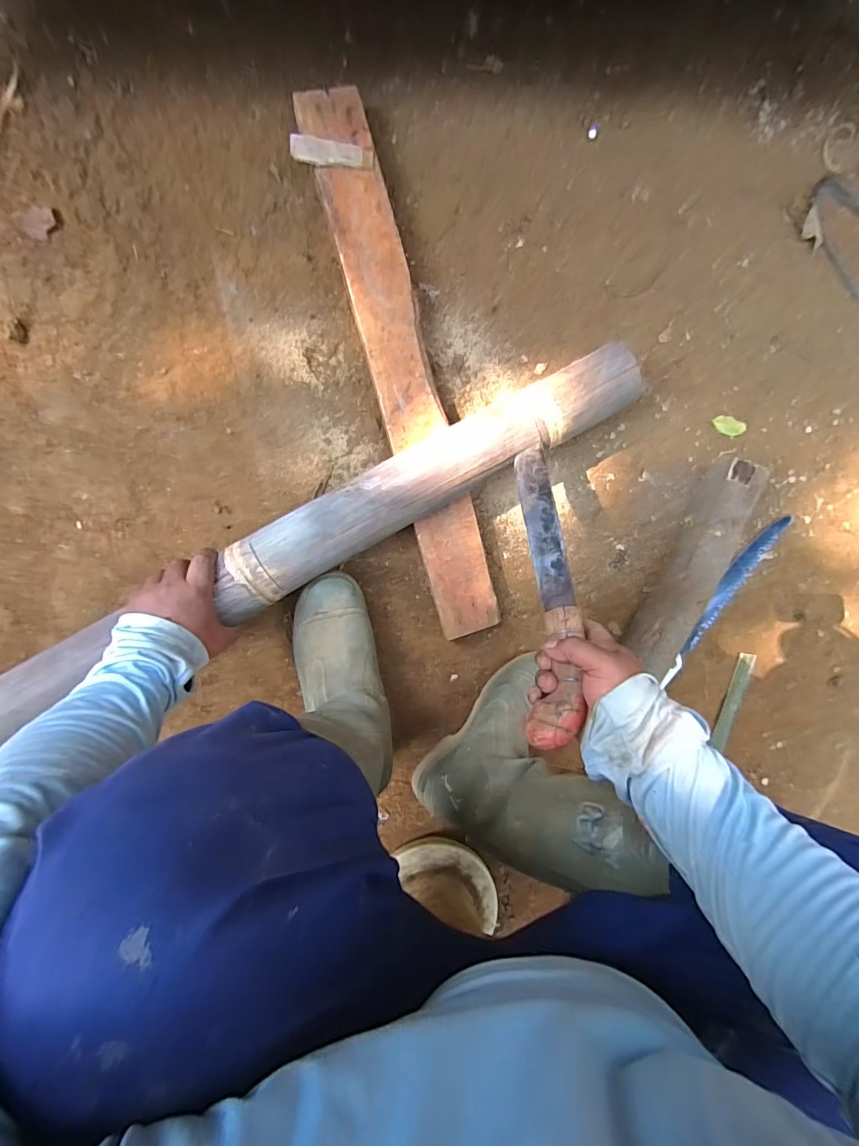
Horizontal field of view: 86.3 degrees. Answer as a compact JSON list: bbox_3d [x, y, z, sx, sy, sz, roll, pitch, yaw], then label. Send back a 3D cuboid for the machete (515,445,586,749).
[{"bbox_3d":[0.121,0.000,0.473,0.045,0.034,0.338,10,58,-10],"label":"machete"}]

